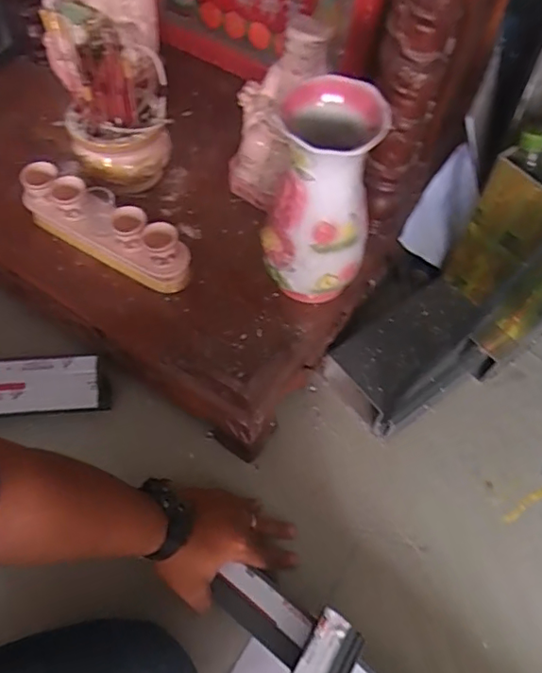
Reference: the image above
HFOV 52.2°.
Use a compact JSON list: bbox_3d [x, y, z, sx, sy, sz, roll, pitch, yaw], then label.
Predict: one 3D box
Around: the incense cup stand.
[{"bbox_3d":[-0.200,-0.129,0.671,0.227,0.082,0.049,26,61,14],"label":"incense cup stand"}]

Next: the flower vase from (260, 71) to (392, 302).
[{"bbox_3d":[0.052,-0.130,0.582,0.099,0.247,0.085,25,61,14],"label":"flower vase"}]

